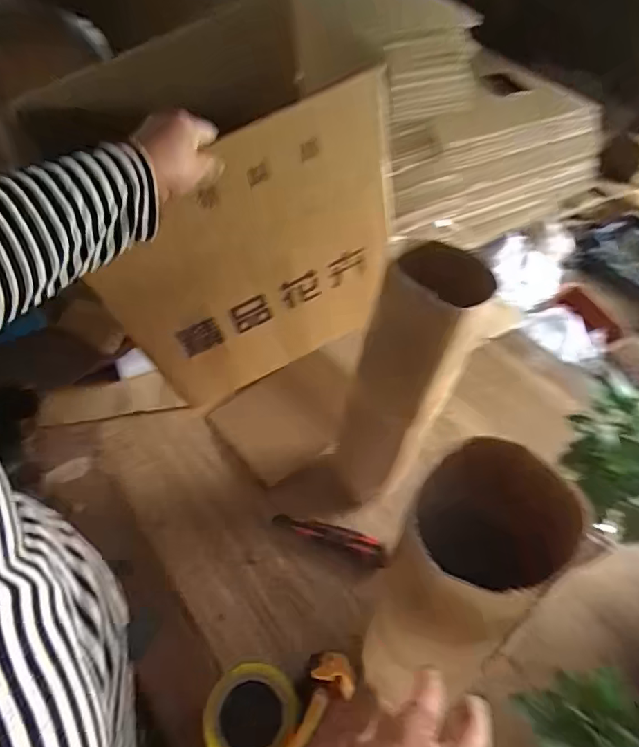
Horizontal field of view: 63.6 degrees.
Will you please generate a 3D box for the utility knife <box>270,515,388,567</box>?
[{"bbox_3d":[0.016,0.241,0.775,0.172,0.020,0.032,20,50,12],"label":"utility knife"}]

